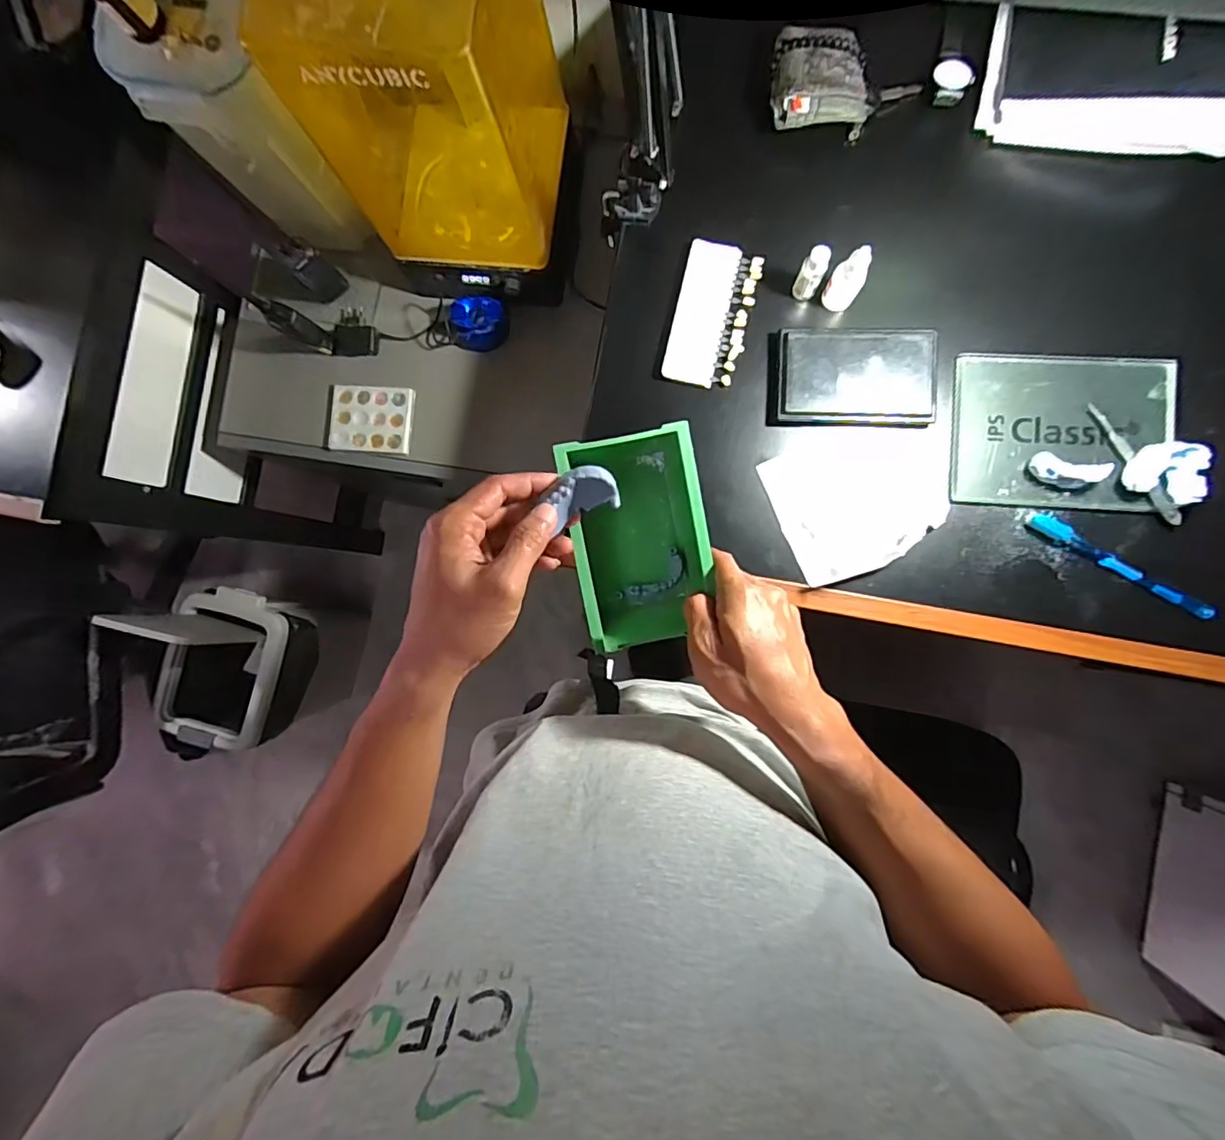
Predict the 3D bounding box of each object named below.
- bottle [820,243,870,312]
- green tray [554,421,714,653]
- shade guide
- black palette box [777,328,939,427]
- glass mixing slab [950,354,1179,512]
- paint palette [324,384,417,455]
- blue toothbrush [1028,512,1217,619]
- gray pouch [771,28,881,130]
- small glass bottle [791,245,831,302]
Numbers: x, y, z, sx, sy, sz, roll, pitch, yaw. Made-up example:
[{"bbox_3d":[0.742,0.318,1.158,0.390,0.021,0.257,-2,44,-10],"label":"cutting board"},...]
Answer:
[{"bbox_3d":[0.230,-0.284,0.531,0.031,0.075,0.020,32,91,4],"label":"bottle"},{"bbox_3d":[0.025,-0.026,0.440,0.096,0.091,0.166,-12,88,4],"label":"green tray"},{"bbox_3d":[0.105,-0.267,0.569,0.075,0.009,0.148,14,90,5],"label":"shade guide"},{"bbox_3d":[0.247,-0.197,0.547,0.151,0.015,0.101,1,89,4],"label":"black palette box"},{"bbox_3d":[0.445,-0.138,0.538,0.197,0.011,0.150,4,89,6],"label":"glass mixing slab"},{"bbox_3d":[-0.361,-0.225,0.806,0.127,0.012,0.099,5,89,4],"label":"paint palette"},{"bbox_3d":[0.498,-0.004,0.534,0.184,0.017,0.019,31,91,4],"label":"blue toothbrush"},{"bbox_3d":[0.219,-0.505,0.552,0.107,0.036,0.098,0,89,4],"label":"gray pouch"},{"bbox_3d":[0.200,-0.295,0.543,0.025,0.069,0.022,27,91,5],"label":"small glass bottle"}]

